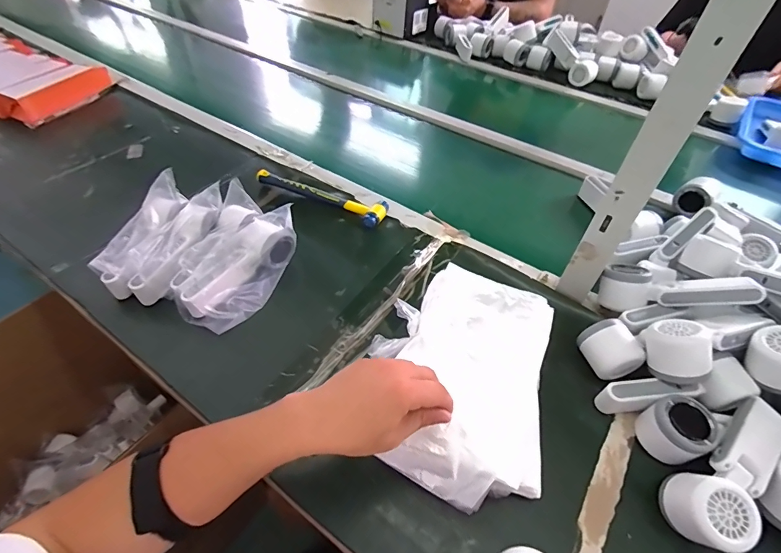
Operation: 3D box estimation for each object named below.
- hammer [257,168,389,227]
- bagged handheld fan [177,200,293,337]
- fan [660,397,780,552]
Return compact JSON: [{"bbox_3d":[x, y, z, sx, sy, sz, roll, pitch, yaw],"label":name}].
[{"bbox_3d":[-0.119,-0.144,0.694,0.237,0.031,0.055,23,51,16],"label":"hammer"},{"bbox_3d":[-0.207,-0.014,0.554,0.089,0.072,0.178,19,50,13],"label":"bagged handheld fan"},{"bbox_3d":[0.334,0.193,0.391,0.163,0.062,0.062,-29,56,-25],"label":"fan"}]

